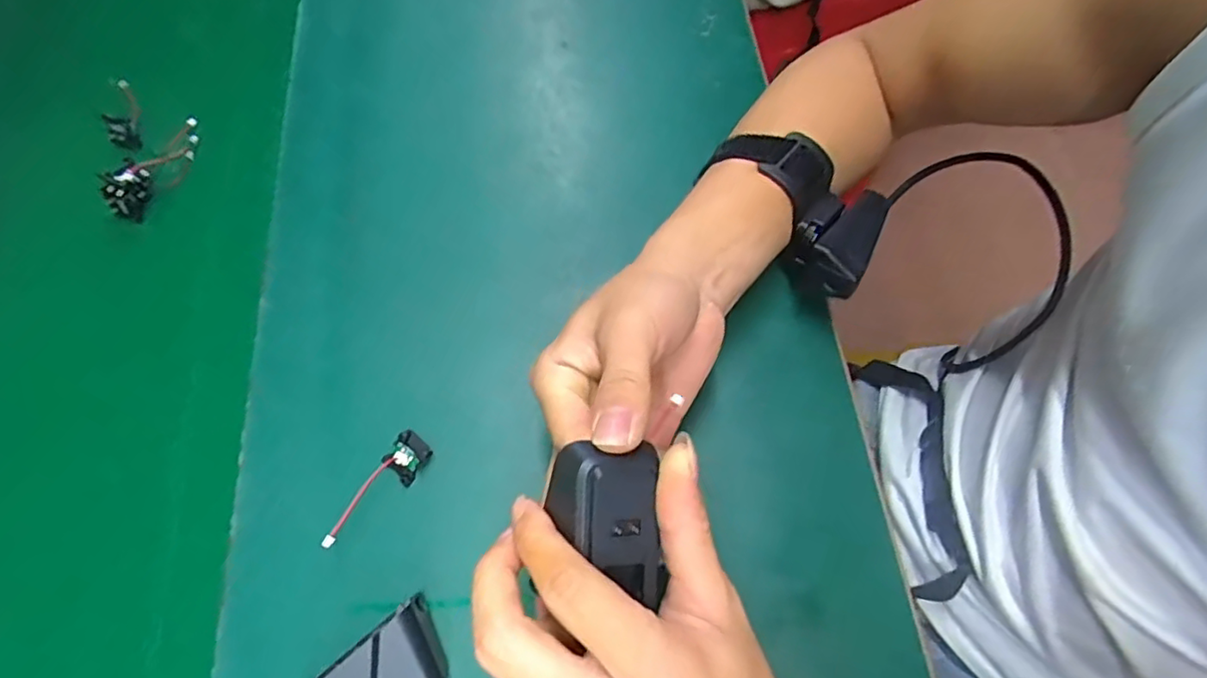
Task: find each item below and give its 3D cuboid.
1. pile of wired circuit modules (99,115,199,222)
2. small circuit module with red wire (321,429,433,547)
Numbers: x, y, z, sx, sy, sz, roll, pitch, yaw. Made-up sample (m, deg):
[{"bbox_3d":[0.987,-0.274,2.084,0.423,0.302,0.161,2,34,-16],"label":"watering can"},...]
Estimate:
[{"bbox_3d":[-0.299,-0.114,0.421,0.014,0.031,0.078,38,71,14],"label":"pile of wired circuit modules"},{"bbox_3d":[-0.119,0.080,0.329,0.019,0.013,0.068,35,71,13],"label":"small circuit module with red wire"}]

